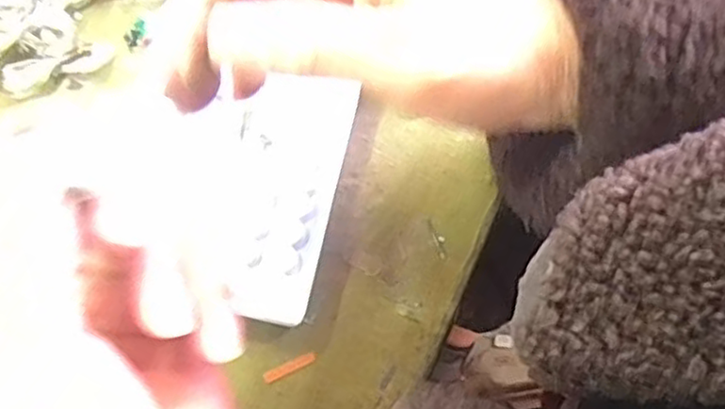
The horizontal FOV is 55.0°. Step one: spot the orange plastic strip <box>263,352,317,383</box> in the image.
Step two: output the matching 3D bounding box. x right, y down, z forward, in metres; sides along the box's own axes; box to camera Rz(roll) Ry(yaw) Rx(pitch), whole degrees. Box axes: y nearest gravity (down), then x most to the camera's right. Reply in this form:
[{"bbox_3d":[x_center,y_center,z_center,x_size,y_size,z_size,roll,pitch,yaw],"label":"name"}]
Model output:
[{"bbox_3d":[-0.029,0.067,0.285,0.022,0.004,0.004,-24,72,-9],"label":"orange plastic strip"}]

